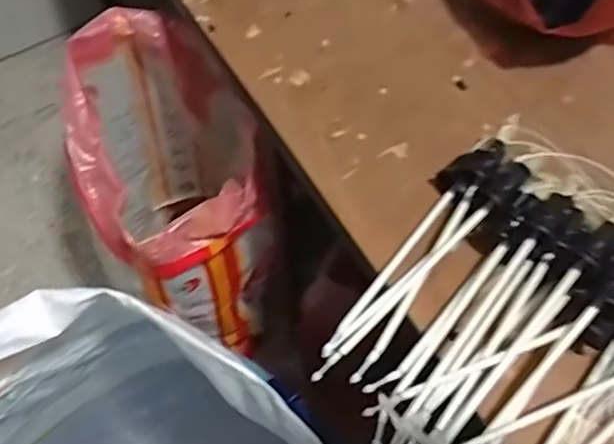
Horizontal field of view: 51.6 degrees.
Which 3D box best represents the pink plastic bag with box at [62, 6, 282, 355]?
[{"bbox_3d":[-0.184,-0.010,0.905,0.194,0.510,0.325,-22,64,-12],"label":"pink plastic bag with box"}]

